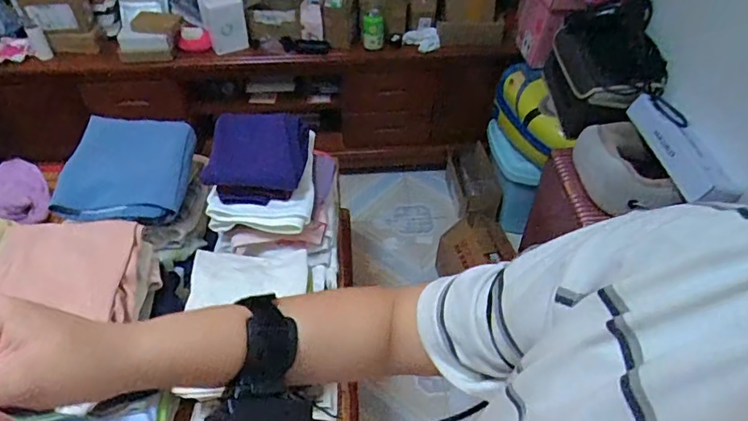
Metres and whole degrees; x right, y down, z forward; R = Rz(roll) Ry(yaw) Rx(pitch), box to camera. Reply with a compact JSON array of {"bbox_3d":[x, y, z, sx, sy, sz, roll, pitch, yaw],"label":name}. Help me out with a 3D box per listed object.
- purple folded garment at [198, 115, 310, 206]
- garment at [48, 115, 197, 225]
[{"bbox_3d":[-0.232,-0.120,1.038,0.178,0.099,0.201,5,46,4],"label":"purple folded garment"},{"bbox_3d":[-0.502,-0.090,1.054,0.251,0.070,0.262,1,46,0],"label":"garment"}]

